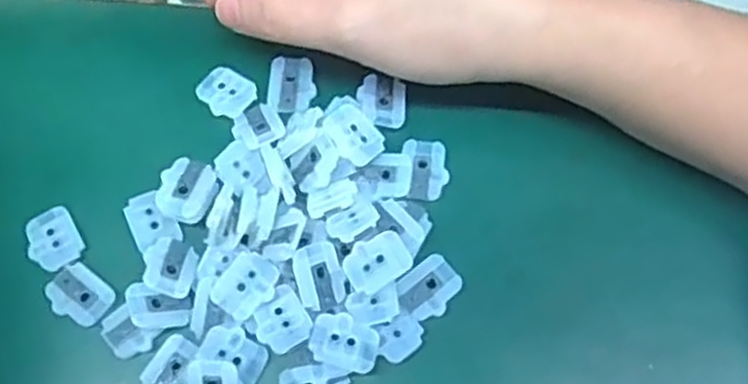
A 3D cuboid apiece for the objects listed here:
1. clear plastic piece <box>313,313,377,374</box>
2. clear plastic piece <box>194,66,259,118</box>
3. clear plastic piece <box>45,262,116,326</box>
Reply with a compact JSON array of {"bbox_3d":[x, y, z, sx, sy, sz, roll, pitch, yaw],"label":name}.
[{"bbox_3d":[-0.009,0.048,0.247,0.021,0.004,0.017,17,68,4],"label":"clear plastic piece"},{"bbox_3d":[-0.054,-0.037,0.287,0.022,0.004,0.018,43,72,14],"label":"clear plastic piece"},{"bbox_3d":[-0.100,0.035,0.264,0.021,0.004,0.017,37,71,12],"label":"clear plastic piece"}]

